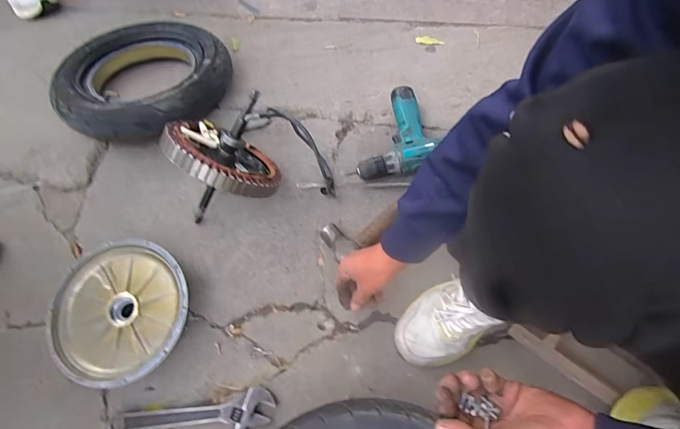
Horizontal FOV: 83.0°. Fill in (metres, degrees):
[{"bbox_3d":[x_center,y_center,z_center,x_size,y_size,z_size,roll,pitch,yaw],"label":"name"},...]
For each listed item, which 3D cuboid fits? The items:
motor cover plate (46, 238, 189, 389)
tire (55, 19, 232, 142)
[{"bbox_3d":[-0.352,0.158,0.625,0.212,0.062,0.213,-1,66,3],"label":"motor cover plate"},{"bbox_3d":[-0.412,-0.299,0.820,0.348,0.080,0.309,-13,64,-6],"label":"tire"}]

